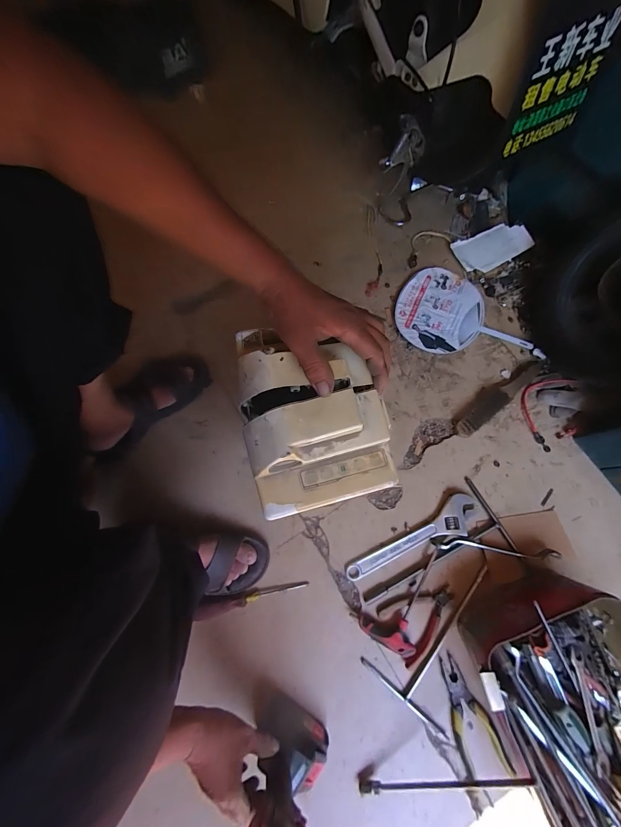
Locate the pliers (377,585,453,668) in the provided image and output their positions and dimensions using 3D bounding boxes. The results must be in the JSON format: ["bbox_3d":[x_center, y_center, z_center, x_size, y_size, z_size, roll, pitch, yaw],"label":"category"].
[{"bbox_3d":[0.205,0.374,0.601,0.135,0.011,0.100,-31,77,-7],"label":"pliers"}]

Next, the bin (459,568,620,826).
[{"bbox_3d":[0.437,0.480,0.501,0.280,0.147,0.402,-21,76,-5],"label":"bin"}]

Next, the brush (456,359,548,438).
[{"bbox_3d":[0.415,-0.045,0.711,0.266,0.033,0.052,-36,77,-9],"label":"brush"}]

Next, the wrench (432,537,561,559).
[{"bbox_3d":[0.349,0.255,0.617,0.223,0.021,0.020,5,75,2],"label":"wrench"}]

